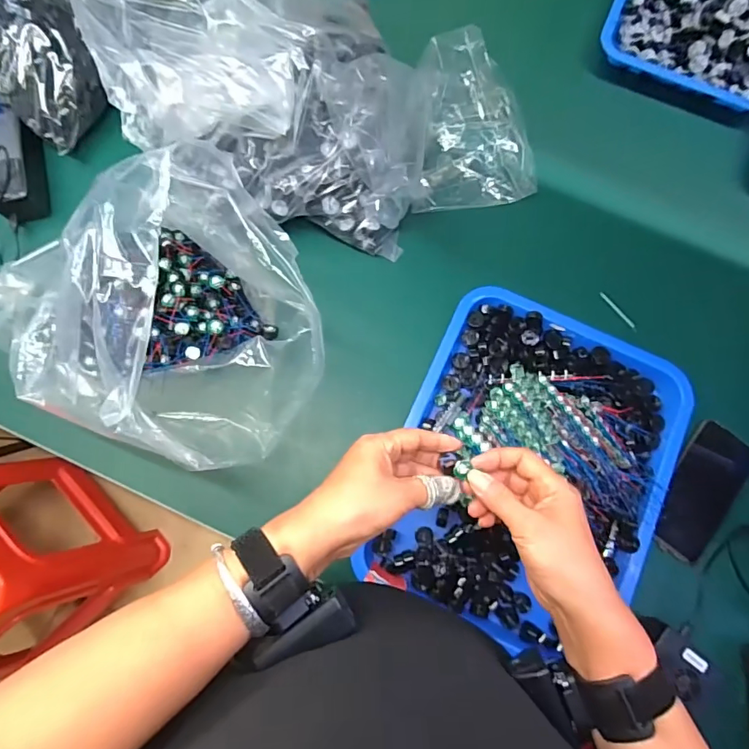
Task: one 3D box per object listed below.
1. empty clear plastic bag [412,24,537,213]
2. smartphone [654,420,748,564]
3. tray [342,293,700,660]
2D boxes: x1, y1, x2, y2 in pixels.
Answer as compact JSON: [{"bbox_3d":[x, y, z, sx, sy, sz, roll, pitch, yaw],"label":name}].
[{"bbox_3d":[0.134,-0.324,0.615,0.158,0.087,0.204,2,78,-1],"label":"empty clear plastic bag"},{"bbox_3d":[0.389,0.140,0.566,0.072,0.013,0.155,31,89,15],"label":"smartphone"},{"bbox_3d":[0.185,0.100,0.528,0.299,0.070,0.374,21,79,3],"label":"tray"}]

